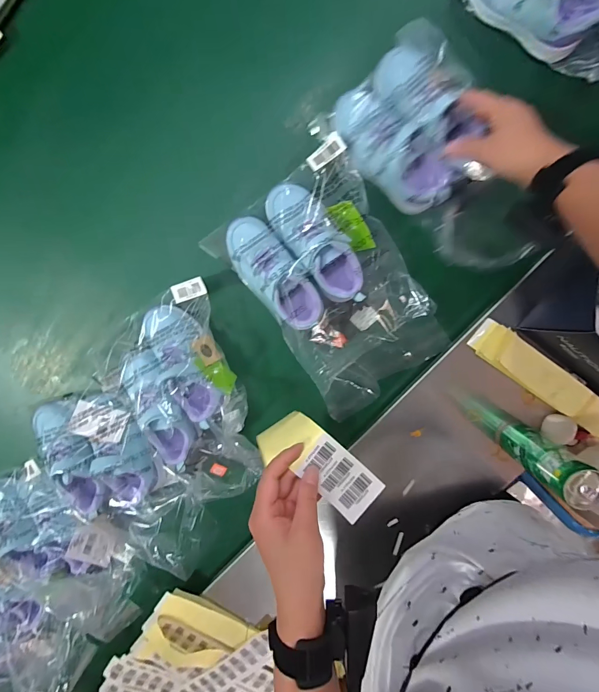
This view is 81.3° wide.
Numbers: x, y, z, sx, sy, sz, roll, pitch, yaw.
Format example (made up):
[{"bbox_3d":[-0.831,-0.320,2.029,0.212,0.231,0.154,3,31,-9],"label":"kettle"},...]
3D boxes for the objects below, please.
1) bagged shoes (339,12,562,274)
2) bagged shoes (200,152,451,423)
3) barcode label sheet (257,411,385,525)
[{"bbox_3d":[0.200,-0.239,0.466,0.158,0.072,0.317,-42,98,9],"label":"bagged shoes"},{"bbox_3d":[0.053,-0.083,0.514,0.221,0.084,0.337,-36,93,9],"label":"bagged shoes"},{"bbox_3d":[0.018,0.122,0.366,0.136,0.039,0.064,34,100,14],"label":"barcode label sheet"}]

